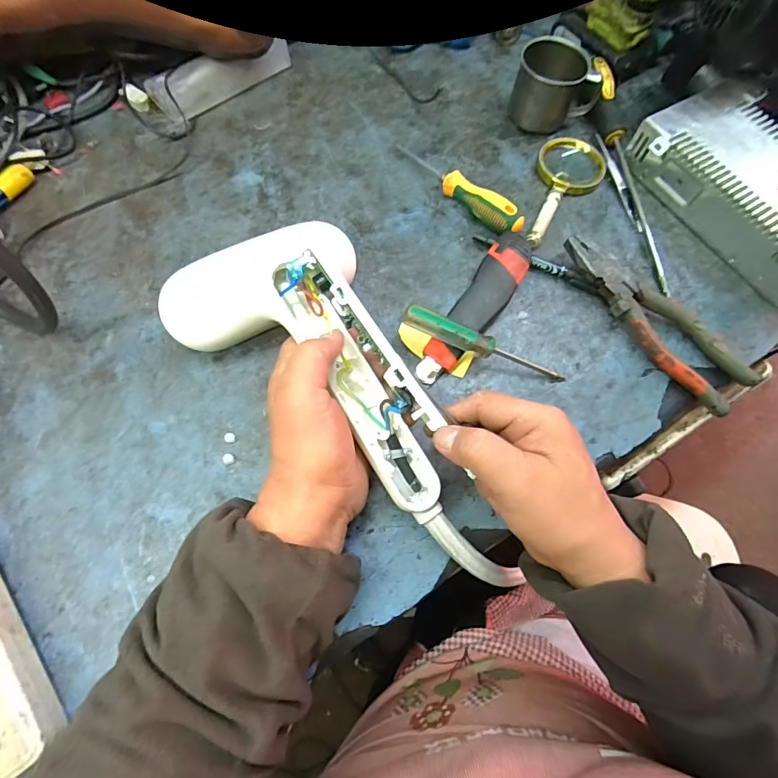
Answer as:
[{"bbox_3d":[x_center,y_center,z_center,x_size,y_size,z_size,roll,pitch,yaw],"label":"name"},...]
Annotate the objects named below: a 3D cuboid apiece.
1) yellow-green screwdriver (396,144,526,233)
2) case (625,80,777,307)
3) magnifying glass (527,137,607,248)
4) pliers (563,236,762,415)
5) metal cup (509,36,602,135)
[{"bbox_3d":[0.067,-0.200,0.435,0.022,0.031,0.156,-40,76,-16],"label":"yellow-green screwdriver"},{"bbox_3d":[0.354,-0.197,0.433,0.136,0.052,0.214,-30,73,-13],"label":"case"},{"bbox_3d":[0.163,-0.198,0.443,0.067,0.018,0.137,35,71,10],"label":"magnifying glass"},{"bbox_3d":[0.228,-0.061,0.392,0.053,0.023,0.189,-42,77,-16],"label":"pliers"},{"bbox_3d":[0.173,-0.312,0.462,0.084,0.066,0.059,28,70,8],"label":"metal cup"}]

